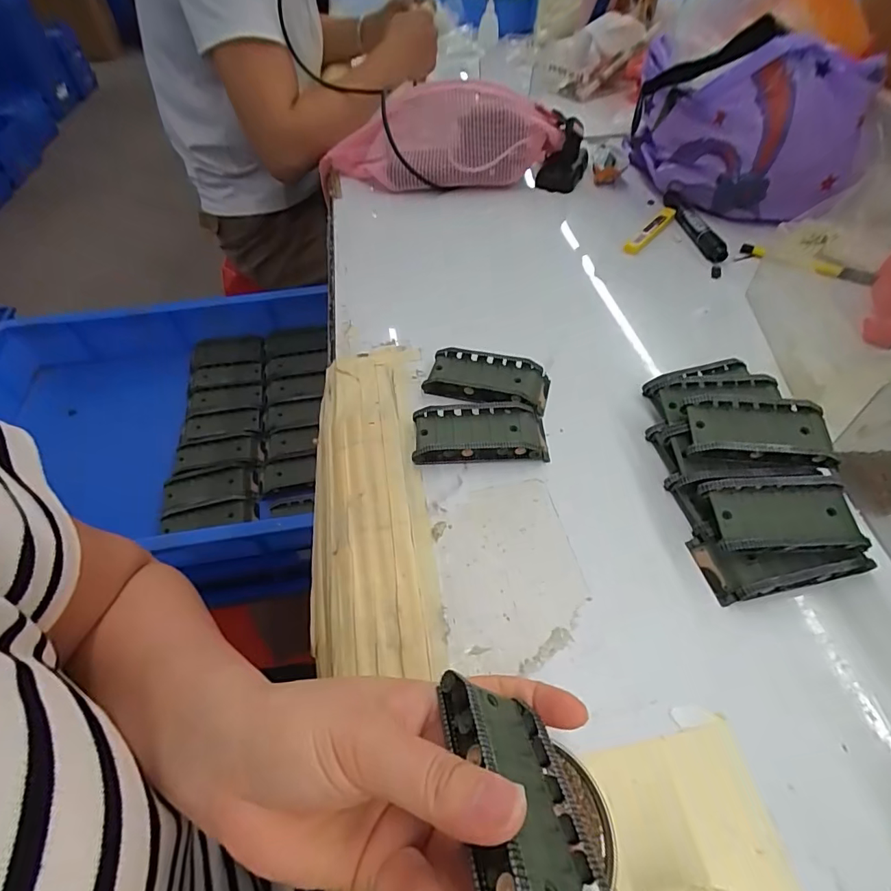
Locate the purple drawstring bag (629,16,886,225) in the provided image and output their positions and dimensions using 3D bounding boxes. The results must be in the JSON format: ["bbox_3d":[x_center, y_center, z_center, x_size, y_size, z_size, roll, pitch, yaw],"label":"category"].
[{"bbox_3d":[0.322,-0.350,0.531,0.246,0.160,0.086,31,58,23],"label":"purple drawstring bag"}]

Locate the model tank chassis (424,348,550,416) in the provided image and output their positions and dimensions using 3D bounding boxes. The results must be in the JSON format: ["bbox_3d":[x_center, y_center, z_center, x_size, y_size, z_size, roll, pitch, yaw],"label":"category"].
[{"bbox_3d":[0.035,-0.053,0.392,0.096,0.015,0.050,15,53,13],"label":"model tank chassis"}]

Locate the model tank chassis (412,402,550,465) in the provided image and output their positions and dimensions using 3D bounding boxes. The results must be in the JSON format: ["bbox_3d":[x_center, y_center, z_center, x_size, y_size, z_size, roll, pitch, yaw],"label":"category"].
[{"bbox_3d":[0.026,-0.011,0.358,0.095,0.018,0.045,-1,51,0],"label":"model tank chassis"}]

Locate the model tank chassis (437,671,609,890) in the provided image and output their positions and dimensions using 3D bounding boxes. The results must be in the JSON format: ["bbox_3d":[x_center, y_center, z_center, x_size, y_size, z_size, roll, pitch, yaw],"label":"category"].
[{"bbox_3d":[0.025,0.129,0.167,0.052,0.021,0.095,33,13,-22],"label":"model tank chassis"}]

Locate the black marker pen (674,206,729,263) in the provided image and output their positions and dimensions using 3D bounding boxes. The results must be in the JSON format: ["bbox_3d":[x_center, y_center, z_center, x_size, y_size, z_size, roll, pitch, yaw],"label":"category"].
[{"bbox_3d":[0.284,-0.239,0.536,0.021,0.017,0.102,-3,51,-1],"label":"black marker pen"}]

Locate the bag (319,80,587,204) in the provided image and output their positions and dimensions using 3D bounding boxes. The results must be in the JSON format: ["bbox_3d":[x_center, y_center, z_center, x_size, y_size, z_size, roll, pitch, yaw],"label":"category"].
[{"bbox_3d":[0.004,-0.410,0.627,0.334,0.108,0.171,-11,52,-7],"label":"bag"}]

